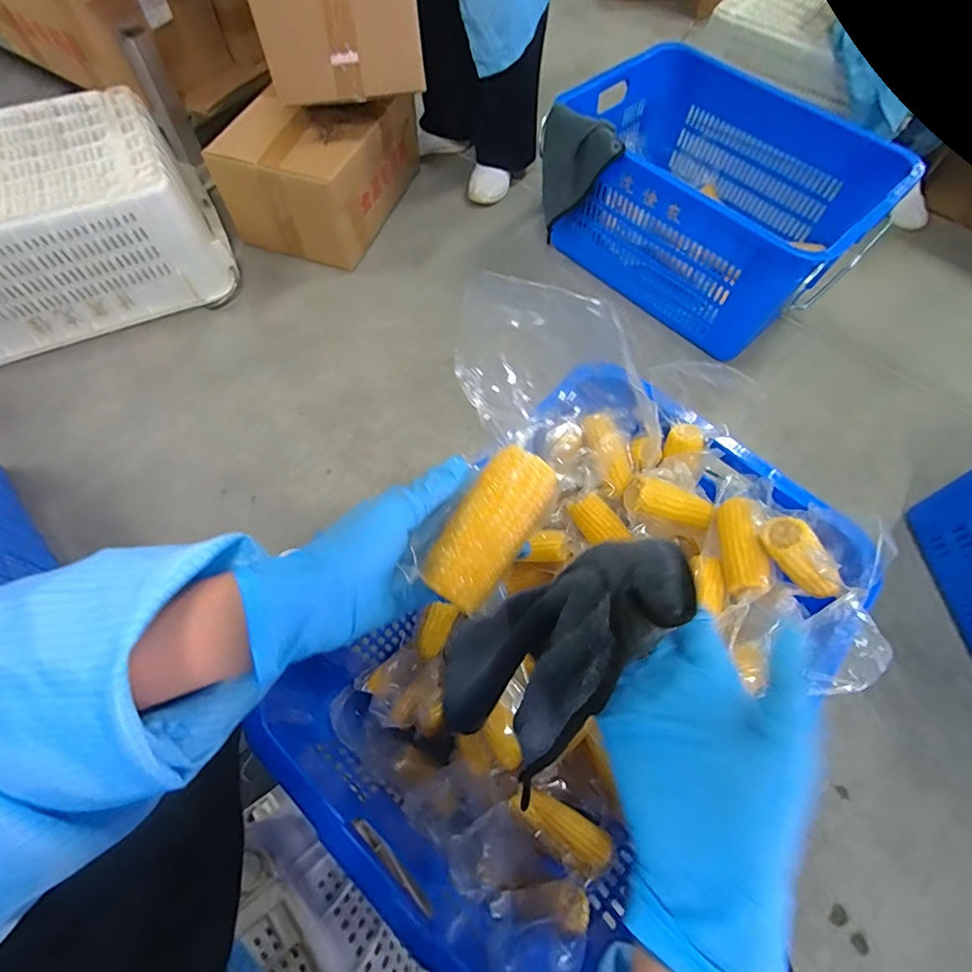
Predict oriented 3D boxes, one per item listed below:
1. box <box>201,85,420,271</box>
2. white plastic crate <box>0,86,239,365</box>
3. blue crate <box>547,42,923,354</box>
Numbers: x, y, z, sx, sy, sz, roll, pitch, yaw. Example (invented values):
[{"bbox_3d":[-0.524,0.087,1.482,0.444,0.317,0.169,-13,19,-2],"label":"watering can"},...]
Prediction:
[{"bbox_3d":[-0.368,-0.770,1.138,0.313,0.207,0.457,18,65,6],"label":"box"},{"bbox_3d":[-0.872,-0.530,0.984,0.557,0.235,0.381,-22,67,-12],"label":"white plastic crate"},{"bbox_3d":[0.482,-0.621,1.062,0.591,0.289,0.483,42,70,16],"label":"blue crate"}]

